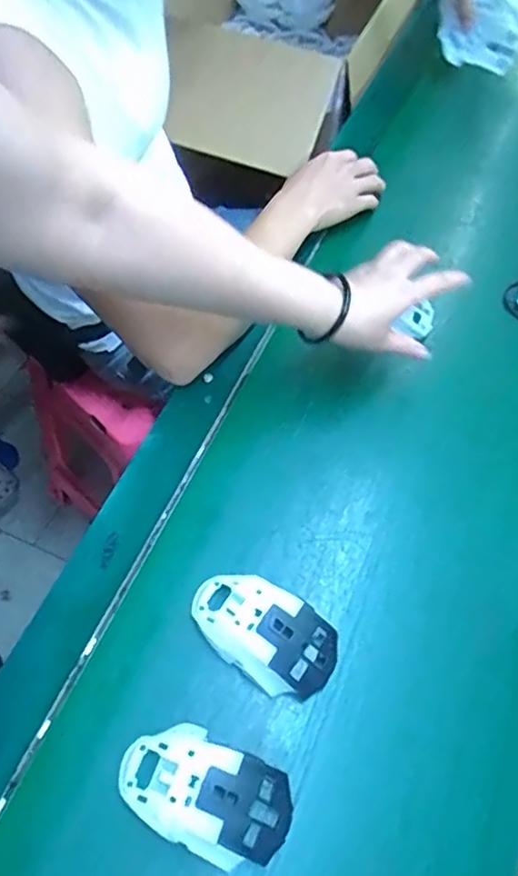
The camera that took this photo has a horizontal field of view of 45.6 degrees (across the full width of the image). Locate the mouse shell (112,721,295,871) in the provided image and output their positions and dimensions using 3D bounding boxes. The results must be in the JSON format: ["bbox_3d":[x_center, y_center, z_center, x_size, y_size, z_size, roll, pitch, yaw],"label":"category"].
[{"bbox_3d":[-0.037,0.234,0.408,0.114,0.032,0.064,26,60,10],"label":"mouse shell"}]

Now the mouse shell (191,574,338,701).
[{"bbox_3d":[0.002,0.145,0.464,0.114,0.033,0.063,33,62,15],"label":"mouse shell"}]

